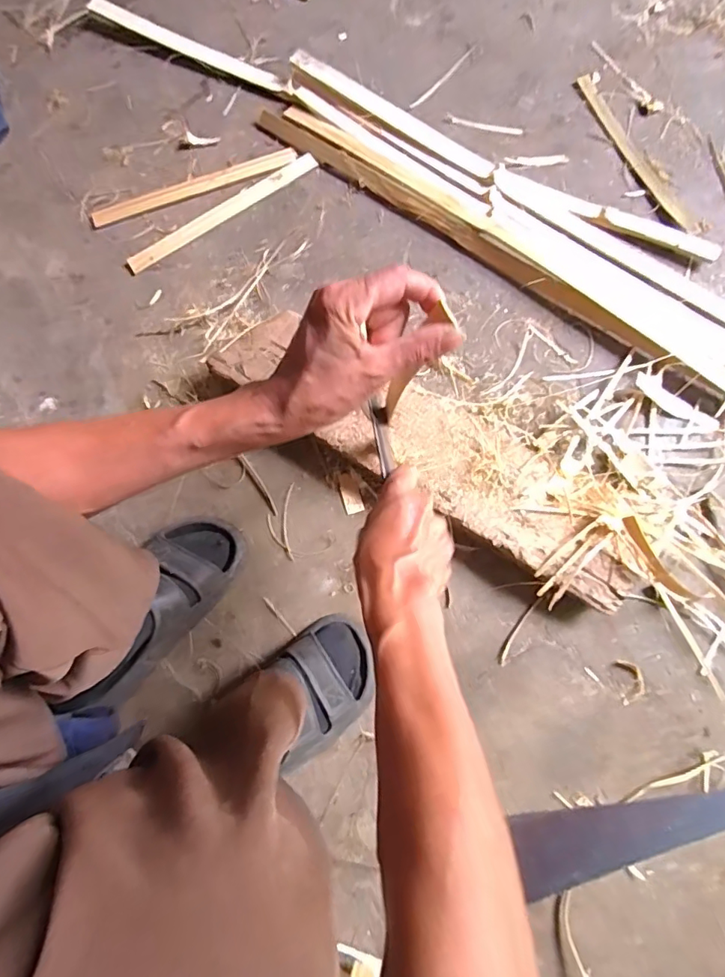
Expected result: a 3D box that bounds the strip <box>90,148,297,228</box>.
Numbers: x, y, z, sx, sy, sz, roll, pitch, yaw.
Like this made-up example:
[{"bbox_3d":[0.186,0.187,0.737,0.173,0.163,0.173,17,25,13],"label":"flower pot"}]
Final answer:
[{"bbox_3d":[-0.244,-0.435,0.735,0.304,0.012,0.023,-19,78,-3],"label":"strip"}]

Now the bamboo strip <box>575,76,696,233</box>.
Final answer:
[{"bbox_3d":[0.388,-0.482,0.733,0.027,0.009,0.295,-24,78,-4],"label":"bamboo strip"}]

